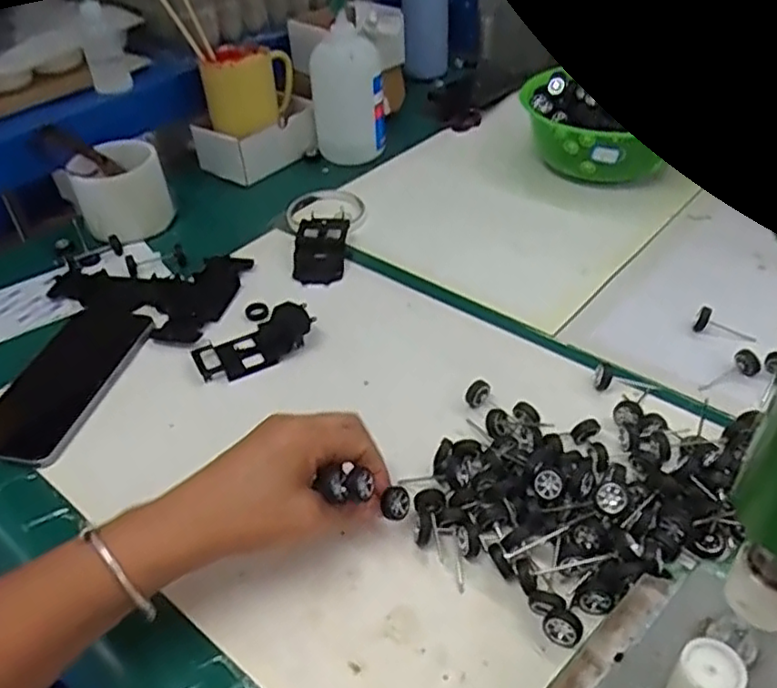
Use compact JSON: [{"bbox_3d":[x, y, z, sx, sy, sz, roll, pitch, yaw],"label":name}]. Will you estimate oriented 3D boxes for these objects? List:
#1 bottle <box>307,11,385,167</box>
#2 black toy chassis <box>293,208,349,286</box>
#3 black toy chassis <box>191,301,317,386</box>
[{"bbox_3d":[-0.047,-0.277,0.750,0.065,0.145,0.052,27,50,31],"label":"bottle"},{"bbox_3d":[-0.063,-0.092,0.642,0.048,0.017,0.094,-3,41,2],"label":"black toy chassis"},{"bbox_3d":[-0.107,-0.001,0.550,0.096,0.017,0.049,-30,47,-25],"label":"black toy chassis"}]

